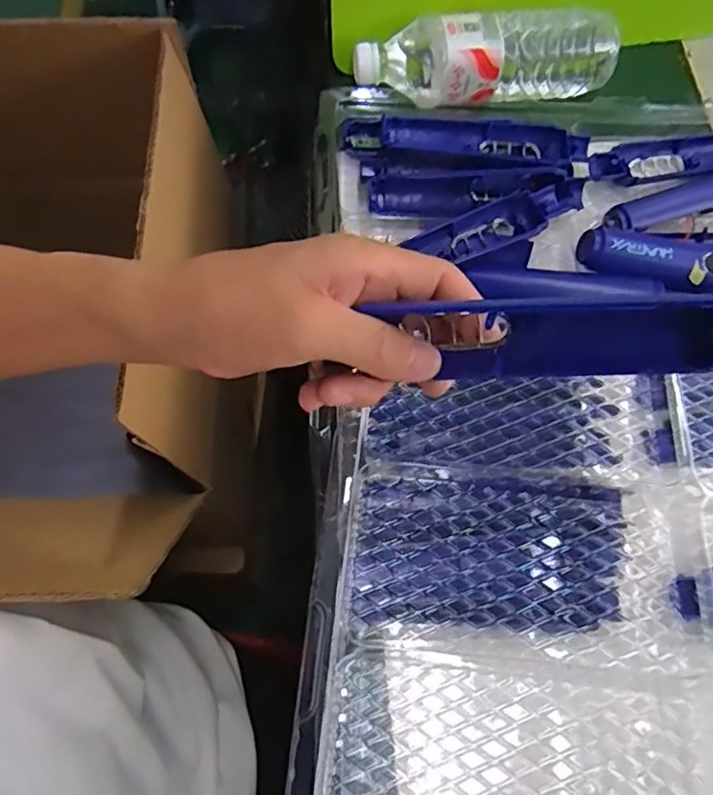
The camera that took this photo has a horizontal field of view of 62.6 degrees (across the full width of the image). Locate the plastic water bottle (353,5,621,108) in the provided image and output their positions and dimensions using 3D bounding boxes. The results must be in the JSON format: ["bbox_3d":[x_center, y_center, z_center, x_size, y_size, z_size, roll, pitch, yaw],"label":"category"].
[{"bbox_3d":[0.113,-0.298,0.513,0.227,0.055,0.064,-8,65,-4],"label":"plastic water bottle"}]

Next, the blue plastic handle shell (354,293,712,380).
[{"bbox_3d":[0.078,-0.028,0.244,0.135,0.034,0.027,4,61,26],"label":"blue plastic handle shell"}]

